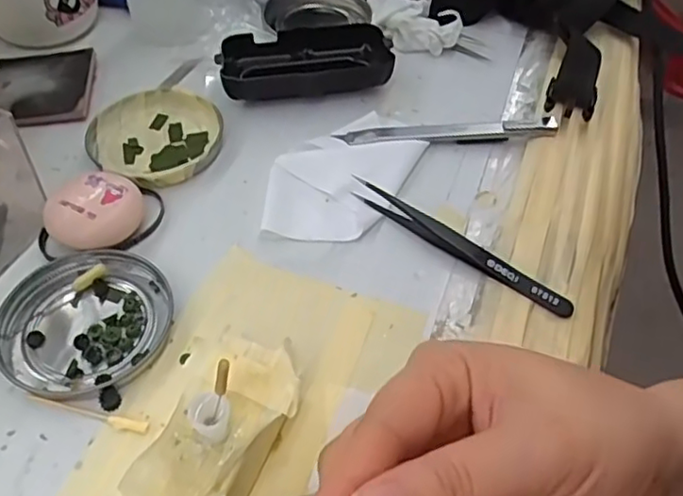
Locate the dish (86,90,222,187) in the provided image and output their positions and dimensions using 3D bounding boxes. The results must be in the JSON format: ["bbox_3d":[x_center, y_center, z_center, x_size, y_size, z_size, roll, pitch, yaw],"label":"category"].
[{"bbox_3d":[-0.111,-0.070,0.383,0.080,0.009,0.073,1,51,-1],"label":"dish"}]

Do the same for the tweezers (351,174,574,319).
[{"bbox_3d":[0.060,-0.002,0.328,0.125,0.016,0.010,30,56,21],"label":"tweezers"}]

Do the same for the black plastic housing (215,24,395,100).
[{"bbox_3d":[-0.024,-0.122,0.416,0.107,0.022,0.052,-7,52,-7],"label":"black plastic housing"}]

